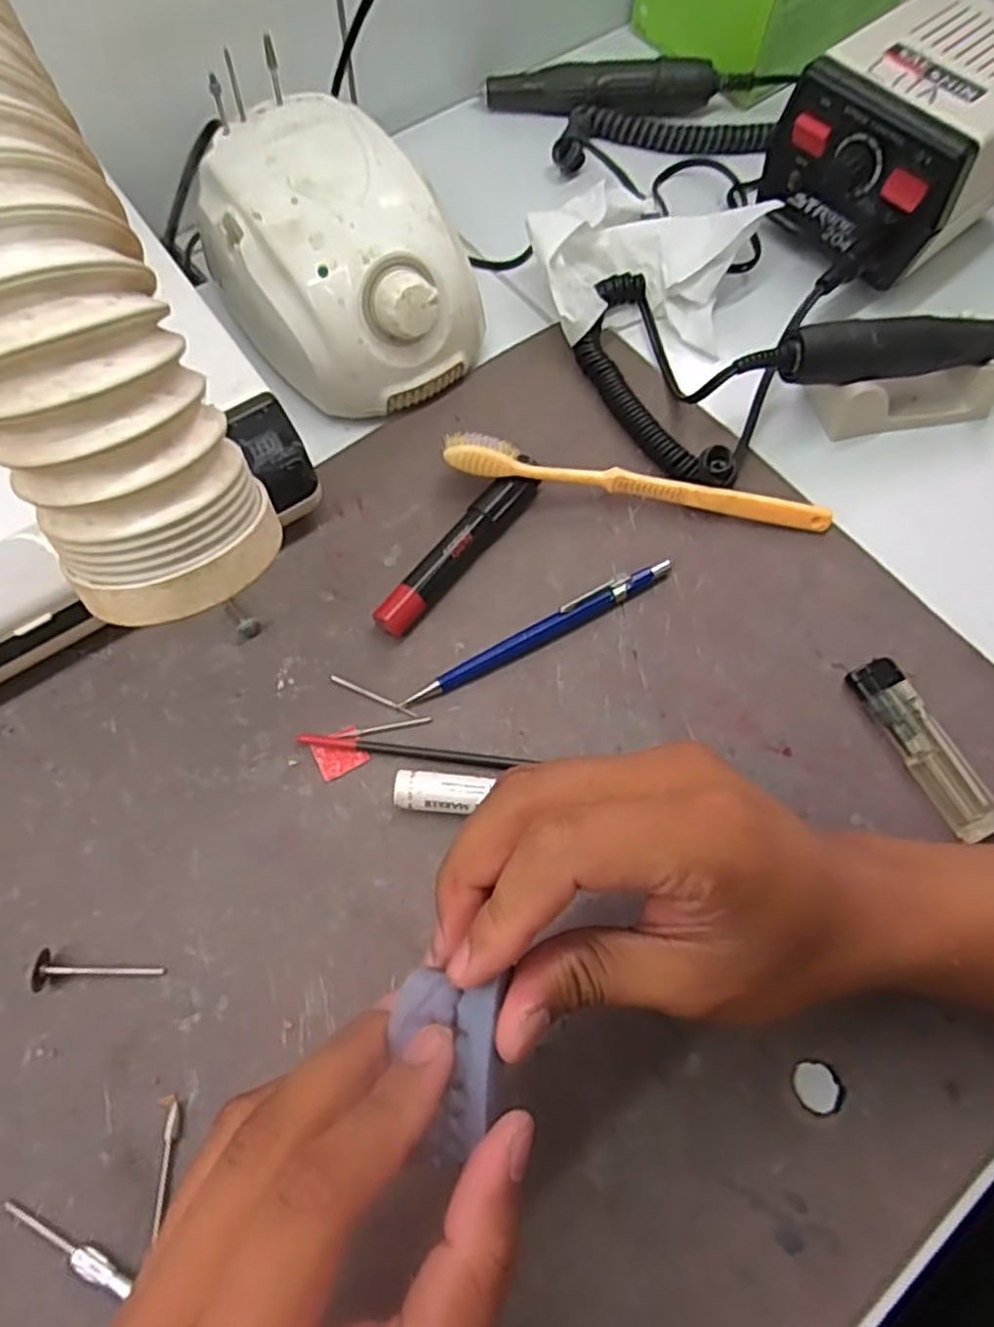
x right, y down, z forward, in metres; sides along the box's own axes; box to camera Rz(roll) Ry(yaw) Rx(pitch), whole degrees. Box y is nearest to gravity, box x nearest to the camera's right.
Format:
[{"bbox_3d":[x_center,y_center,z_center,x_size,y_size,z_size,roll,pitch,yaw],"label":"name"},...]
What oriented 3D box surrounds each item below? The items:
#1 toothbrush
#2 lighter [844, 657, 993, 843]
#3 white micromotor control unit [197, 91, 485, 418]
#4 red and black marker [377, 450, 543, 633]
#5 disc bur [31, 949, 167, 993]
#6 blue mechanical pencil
[{"bbox_3d":[0.067,-0.082,0.347,0.183,0.026,0.019,10,68,3],"label":"toothbrush"},{"bbox_3d":[0.183,0.035,0.311,0.023,0.010,0.081,-24,71,-11],"label":"lighter"},{"bbox_3d":[-0.078,-0.198,0.365,0.103,0.079,0.135,-36,73,-14],"label":"white micromotor control unit"},{"bbox_3d":[-0.016,-0.055,0.340,0.017,0.015,0.108,35,72,12],"label":"red and black marker"},{"bbox_3d":[-0.148,0.114,0.271,0.044,0.010,0.013,0,68,-1],"label":"disc bur"},{"bbox_3d":[0.020,-0.014,0.327,0.134,0.010,0.010,-28,72,-12],"label":"blue mechanical pencil"}]

